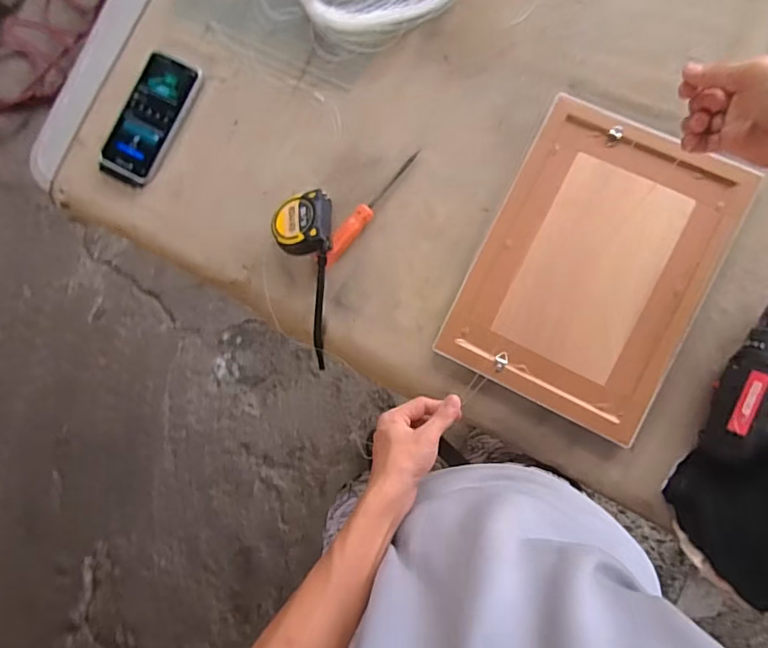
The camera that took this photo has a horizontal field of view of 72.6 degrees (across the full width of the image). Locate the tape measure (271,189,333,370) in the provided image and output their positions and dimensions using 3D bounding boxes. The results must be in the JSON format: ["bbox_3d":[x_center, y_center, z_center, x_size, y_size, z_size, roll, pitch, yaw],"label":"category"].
[{"bbox_3d":[-0.087,-0.046,0.617,0.067,0.053,0.214,-5,101,7],"label":"tape measure"}]

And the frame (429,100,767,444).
[{"bbox_3d":[0.230,-0.064,0.570,0.232,0.022,0.321,26,92,7],"label":"frame"}]

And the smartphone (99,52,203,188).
[{"bbox_3d":[-0.295,-0.259,0.658,0.072,0.013,0.166,25,92,7],"label":"smartphone"}]

